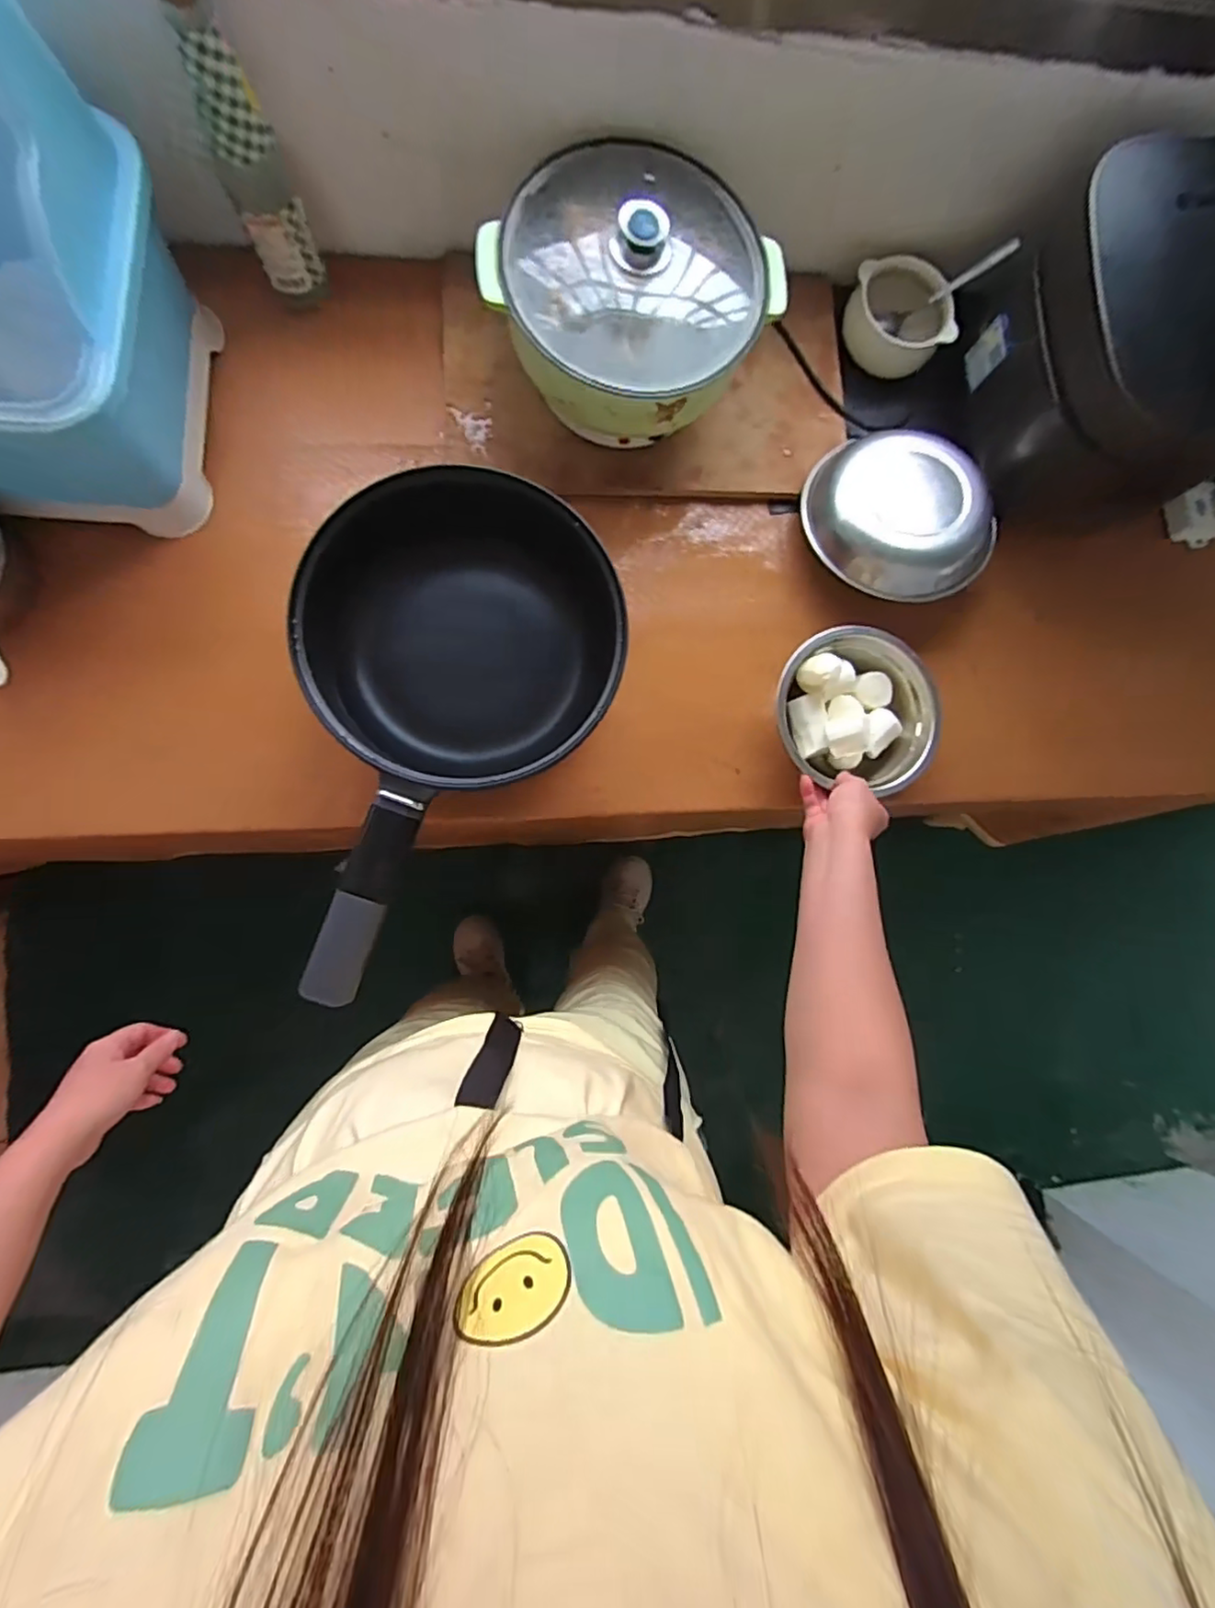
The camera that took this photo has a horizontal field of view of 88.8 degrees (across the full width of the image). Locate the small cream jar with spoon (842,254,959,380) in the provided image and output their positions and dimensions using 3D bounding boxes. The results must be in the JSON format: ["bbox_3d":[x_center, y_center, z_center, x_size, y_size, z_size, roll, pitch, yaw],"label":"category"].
[{"bbox_3d":[0.317,-0.530,0.675,0.086,0.052,0.109,-44,92,-7],"label":"small cream jar with spoon"}]

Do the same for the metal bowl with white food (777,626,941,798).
[{"bbox_3d":[0.254,-0.095,0.640,0.158,0.051,0.157,0,86,-6],"label":"metal bowl with white food"}]

